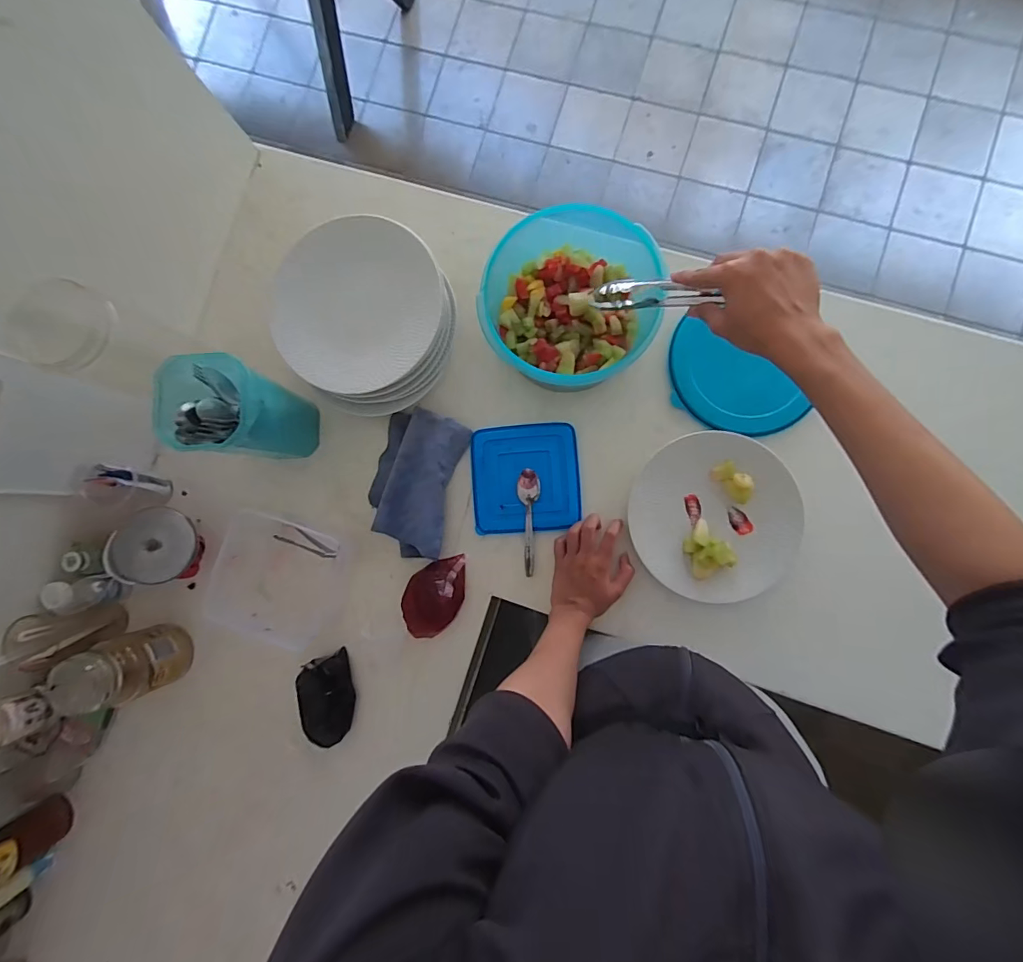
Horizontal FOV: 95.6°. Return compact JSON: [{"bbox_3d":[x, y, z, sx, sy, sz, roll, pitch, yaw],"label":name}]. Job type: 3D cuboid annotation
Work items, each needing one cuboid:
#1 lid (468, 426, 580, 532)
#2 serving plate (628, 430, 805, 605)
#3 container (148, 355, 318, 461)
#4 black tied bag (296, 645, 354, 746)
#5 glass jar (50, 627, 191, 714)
[{"bbox_3d":[0.018,-0.004,0.605,0.137,0.009,0.137,-4,87,5],"label":"lid"},{"bbox_3d":[0.253,0.045,0.570,0.212,0.024,0.192,44,92,5],"label":"serving plate"},{"bbox_3d":[-0.313,-0.080,0.561,0.099,0.173,0.098,6,88,5],"label":"container"},{"bbox_3d":[-0.237,0.282,0.595,0.063,0.036,0.108,-12,86,4],"label":"black tied bag"},{"bbox_3d":[-0.473,0.230,0.577,0.064,0.142,0.076,-19,86,4],"label":"glass jar"}]

